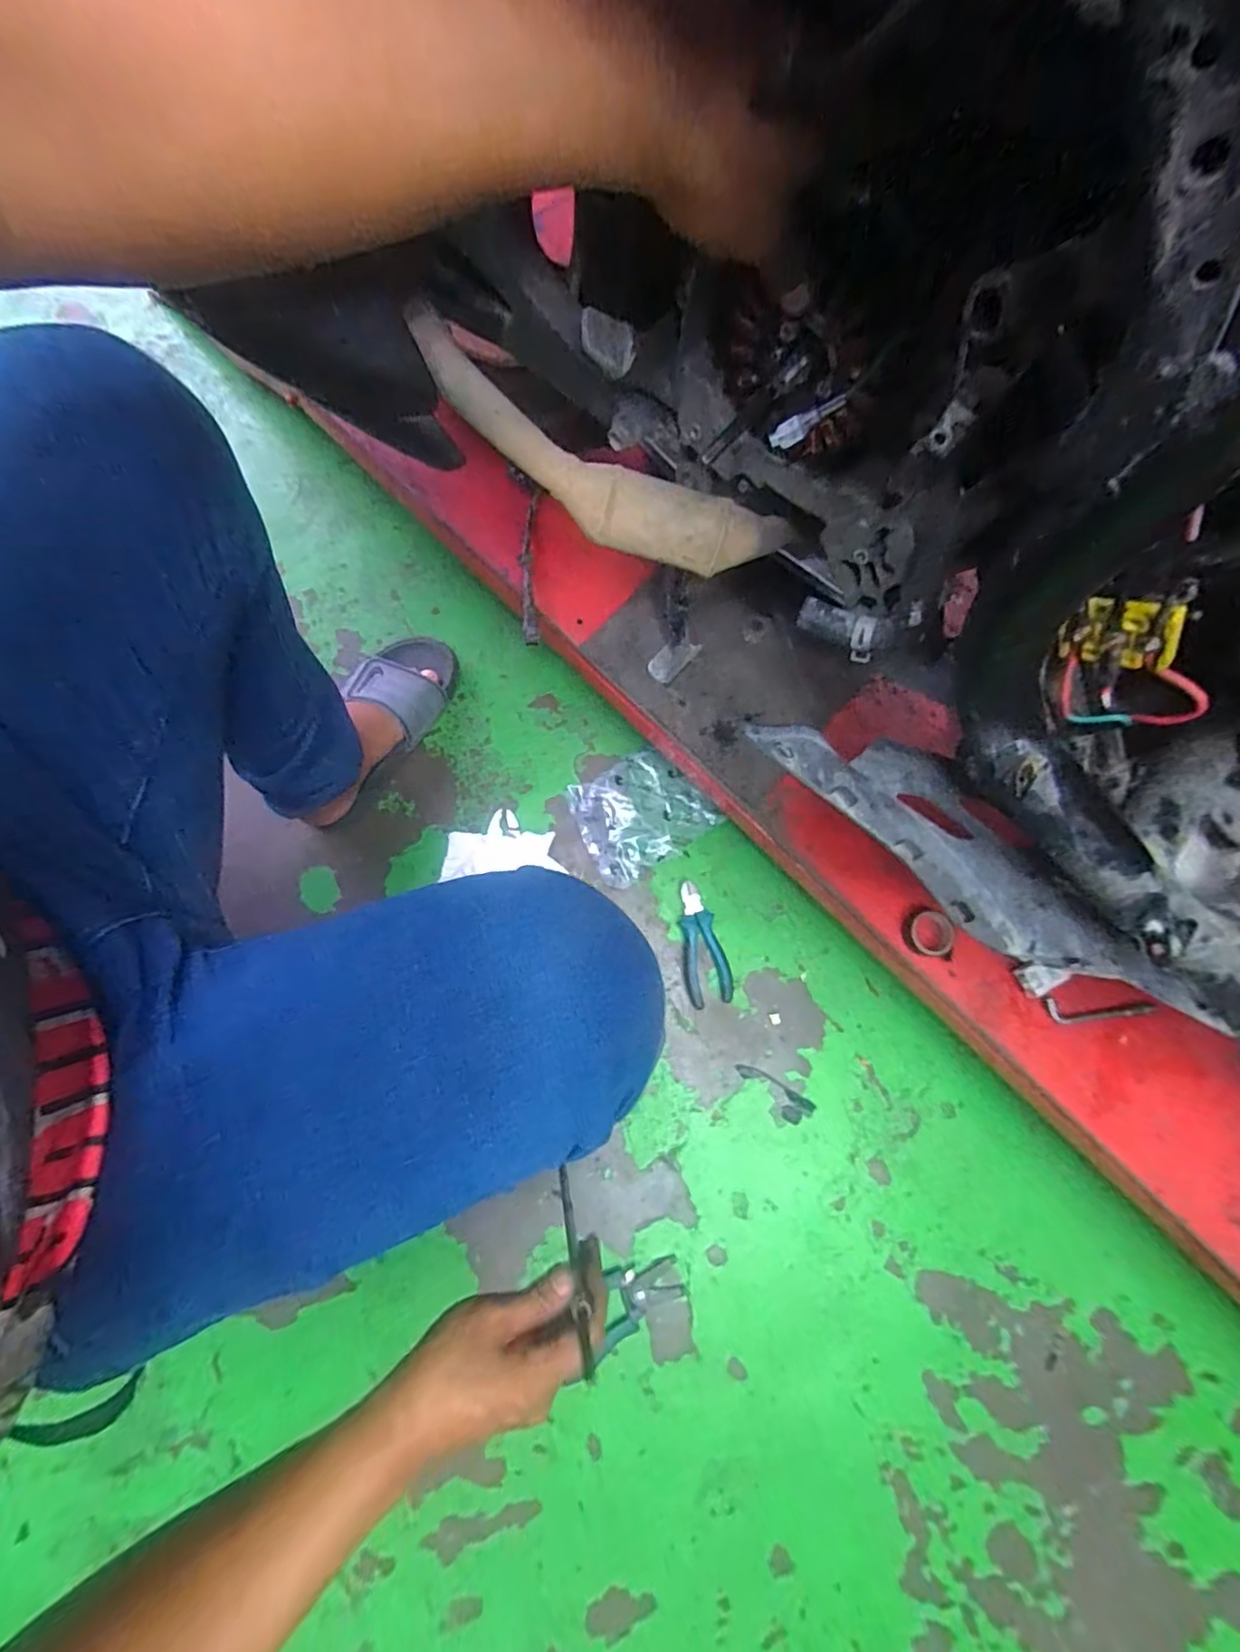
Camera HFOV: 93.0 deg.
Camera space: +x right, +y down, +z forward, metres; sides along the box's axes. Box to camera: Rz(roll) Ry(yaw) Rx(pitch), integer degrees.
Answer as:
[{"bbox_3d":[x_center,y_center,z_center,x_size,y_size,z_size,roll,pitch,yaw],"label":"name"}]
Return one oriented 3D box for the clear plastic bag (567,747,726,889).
[{"bbox_3d":[0.026,-0.017,0.749,0.164,0.047,0.142,-29,79,-8],"label":"clear plastic bag"}]

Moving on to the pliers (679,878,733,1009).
[{"bbox_3d":[0.103,0.147,0.738,0.055,0.019,0.150,-10,77,-4],"label":"pliers"}]

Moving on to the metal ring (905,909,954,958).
[{"bbox_3d":[0.329,0.112,0.616,0.052,0.016,0.047,3,77,-1],"label":"metal ring"}]

